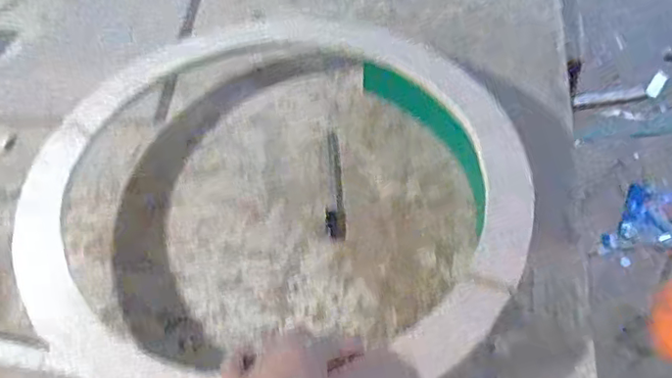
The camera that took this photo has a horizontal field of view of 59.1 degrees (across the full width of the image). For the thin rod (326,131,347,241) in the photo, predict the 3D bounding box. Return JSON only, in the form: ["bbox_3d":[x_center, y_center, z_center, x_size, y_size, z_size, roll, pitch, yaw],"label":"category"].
[{"bbox_3d":[-0.006,-0.008,0.670,0.013,0.010,0.152,-4,53,0],"label":"thin rod"}]

